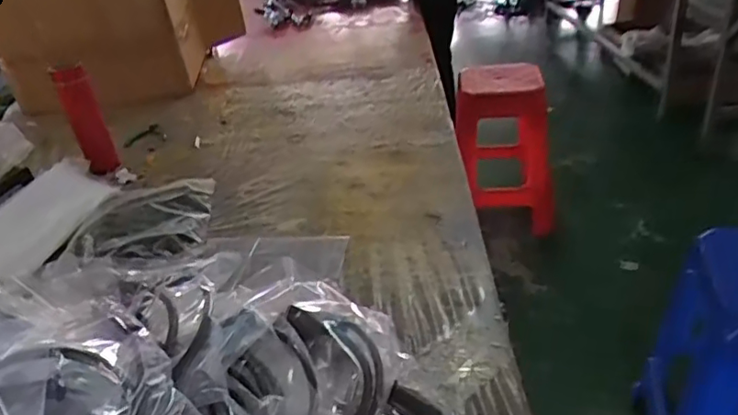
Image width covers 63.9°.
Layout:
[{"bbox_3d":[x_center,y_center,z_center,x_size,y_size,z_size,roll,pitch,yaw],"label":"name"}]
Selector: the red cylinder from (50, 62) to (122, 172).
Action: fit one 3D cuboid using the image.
[{"bbox_3d":[-0.586,-0.180,1.233,0.064,0.218,0.064,-23,33,-24],"label":"red cylinder"}]

